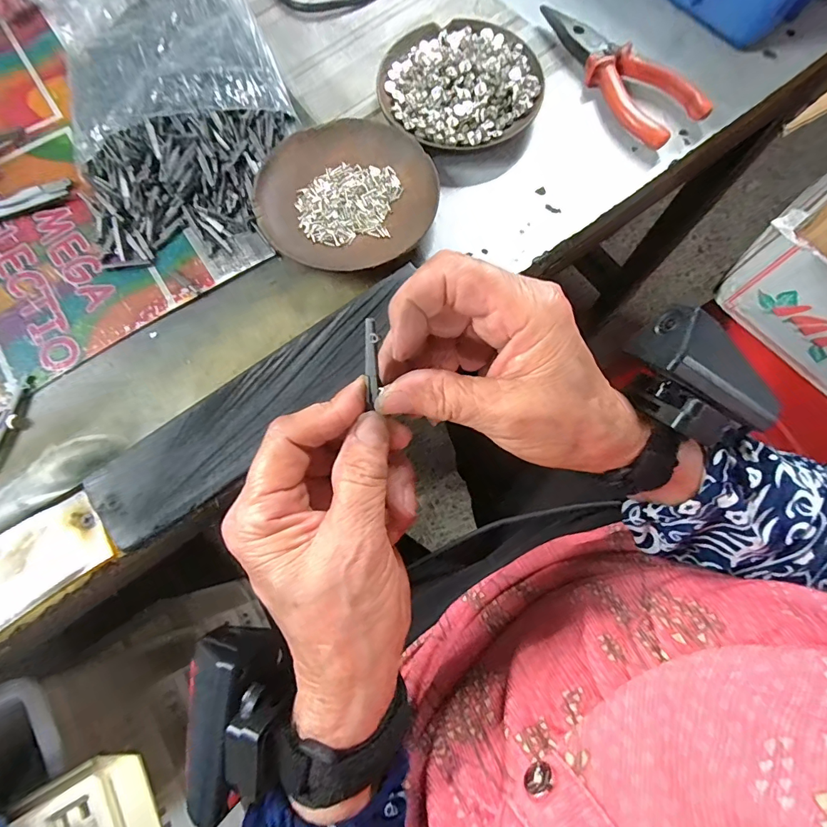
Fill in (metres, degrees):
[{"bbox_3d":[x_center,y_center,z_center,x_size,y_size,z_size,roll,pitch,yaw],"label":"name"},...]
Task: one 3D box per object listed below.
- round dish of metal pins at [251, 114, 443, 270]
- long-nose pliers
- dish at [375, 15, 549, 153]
[{"bbox_3d":[-0.042,-0.140,0.284,0.113,0.018,0.110,0,74,1],"label":"round dish of metal pins"},{"bbox_3d":[0.147,-0.251,0.315,0.050,0.017,0.140,-32,76,-8],"label":"long-nose pliers"},{"bbox_3d":[0.032,-0.233,0.305,0.110,0.024,0.107,0,74,1],"label":"dish"}]

